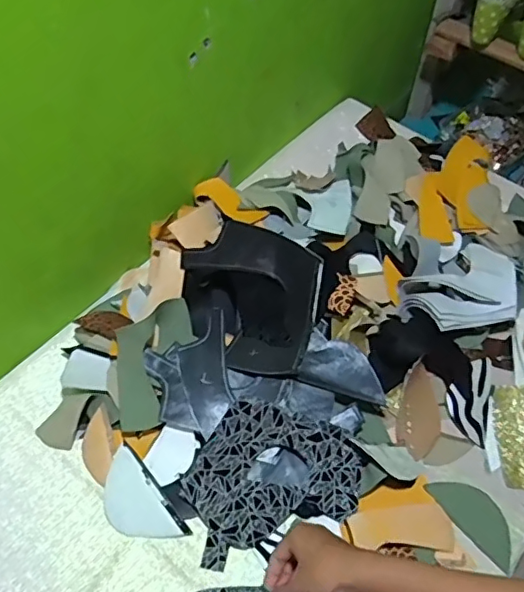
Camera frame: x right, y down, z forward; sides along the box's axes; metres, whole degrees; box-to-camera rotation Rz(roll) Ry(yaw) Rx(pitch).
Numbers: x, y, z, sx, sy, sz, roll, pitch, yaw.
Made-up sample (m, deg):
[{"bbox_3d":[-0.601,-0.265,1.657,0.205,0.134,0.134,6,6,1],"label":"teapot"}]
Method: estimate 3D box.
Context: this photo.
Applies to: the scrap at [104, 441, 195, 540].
[{"bbox_3d":[-0.143,0.233,0.635,0.061,0.011,0.123,-34,63,-23],"label":"scrap"}]

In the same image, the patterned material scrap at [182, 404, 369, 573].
[{"bbox_3d":[0.009,0.194,0.641,0.192,0.012,0.150,-19,73,-7],"label":"patterned material scrap"}]

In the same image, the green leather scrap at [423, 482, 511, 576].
[{"bbox_3d":[0.246,0.251,0.646,0.052,0.006,0.111,-35,65,-21],"label":"green leather scrap"}]

